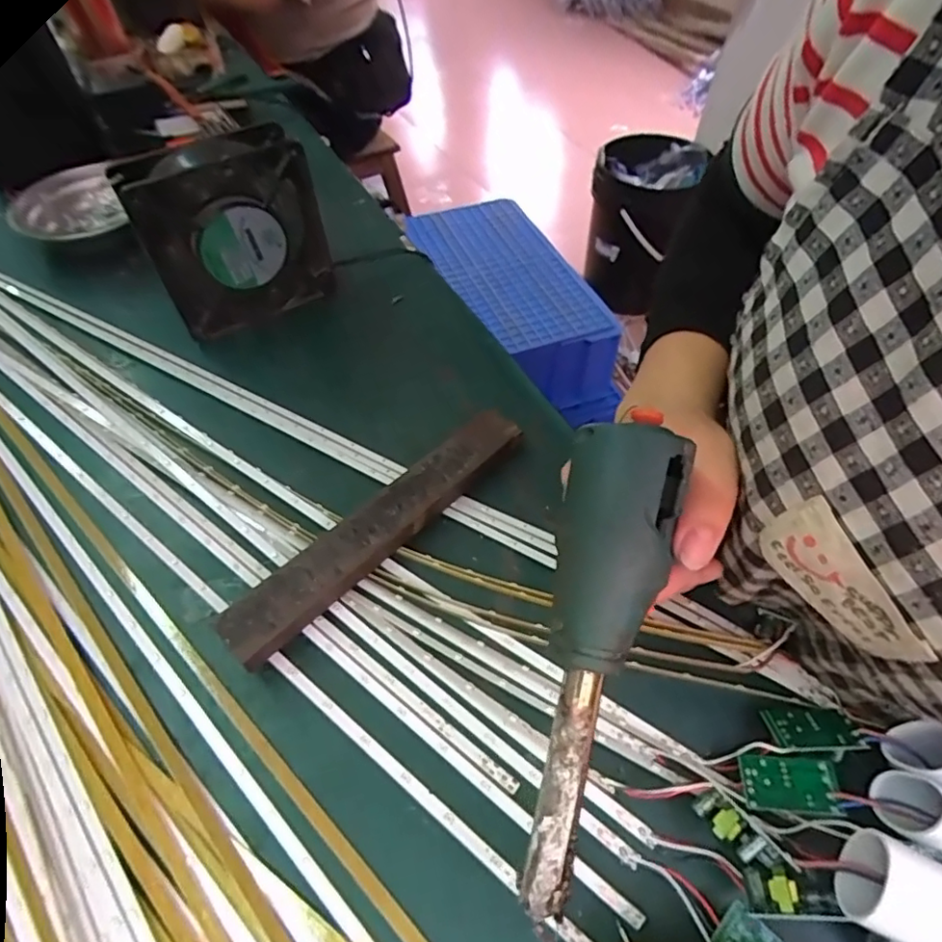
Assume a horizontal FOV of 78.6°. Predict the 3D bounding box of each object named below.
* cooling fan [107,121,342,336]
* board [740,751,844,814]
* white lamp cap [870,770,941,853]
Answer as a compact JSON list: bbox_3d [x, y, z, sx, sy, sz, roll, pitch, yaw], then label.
[{"bbox_3d":[-0.166,-0.167,0.411,0.118,0.122,0.039,-26,57,-20],"label":"cooling fan"},{"bbox_3d":[0.134,0.130,0.242,0.036,0.007,0.021,4,51,2],"label":"board"},{"bbox_3d":[0.184,0.136,0.225,0.041,0.023,0.026,20,54,14],"label":"white lamp cap"}]

